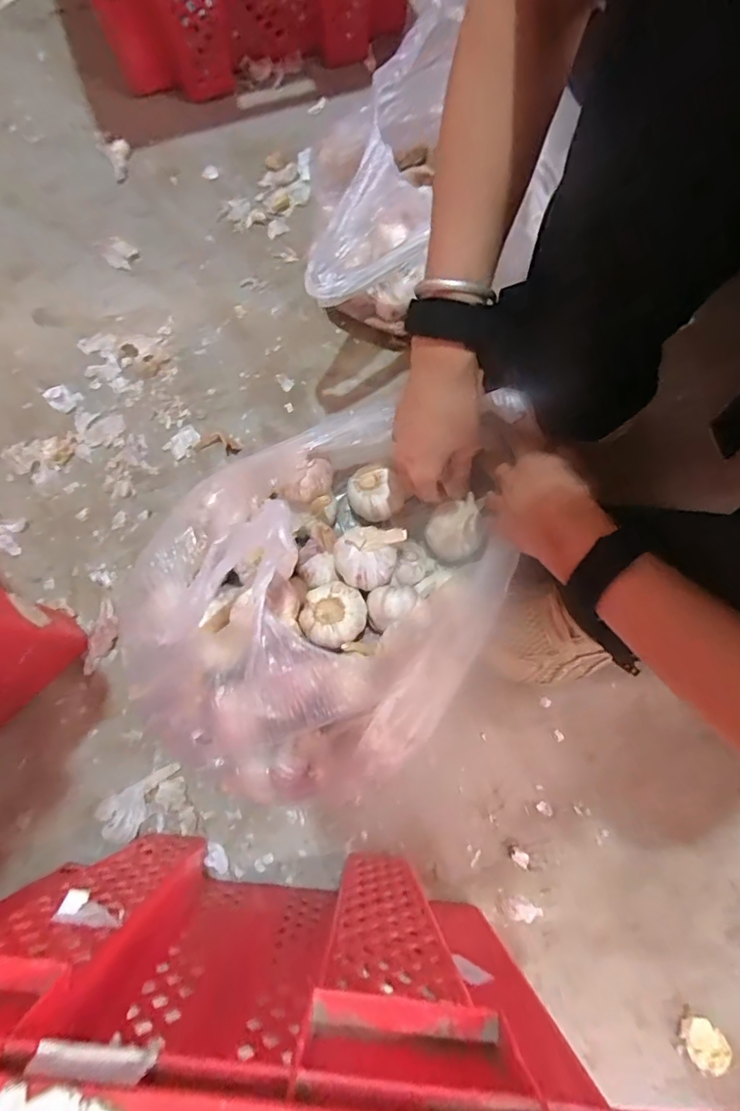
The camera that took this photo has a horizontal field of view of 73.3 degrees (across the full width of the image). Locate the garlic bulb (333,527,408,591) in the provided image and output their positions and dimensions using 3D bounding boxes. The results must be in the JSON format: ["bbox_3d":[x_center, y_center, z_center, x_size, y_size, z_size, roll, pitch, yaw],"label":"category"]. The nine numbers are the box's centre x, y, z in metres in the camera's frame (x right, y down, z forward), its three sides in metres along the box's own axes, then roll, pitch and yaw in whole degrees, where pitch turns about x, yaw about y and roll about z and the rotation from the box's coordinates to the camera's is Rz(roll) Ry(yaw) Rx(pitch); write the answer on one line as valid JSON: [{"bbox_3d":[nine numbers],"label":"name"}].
[{"bbox_3d":[-0.002,0.005,0.458,0.060,0.054,0.054,6,77,-1],"label":"garlic bulb"}]

